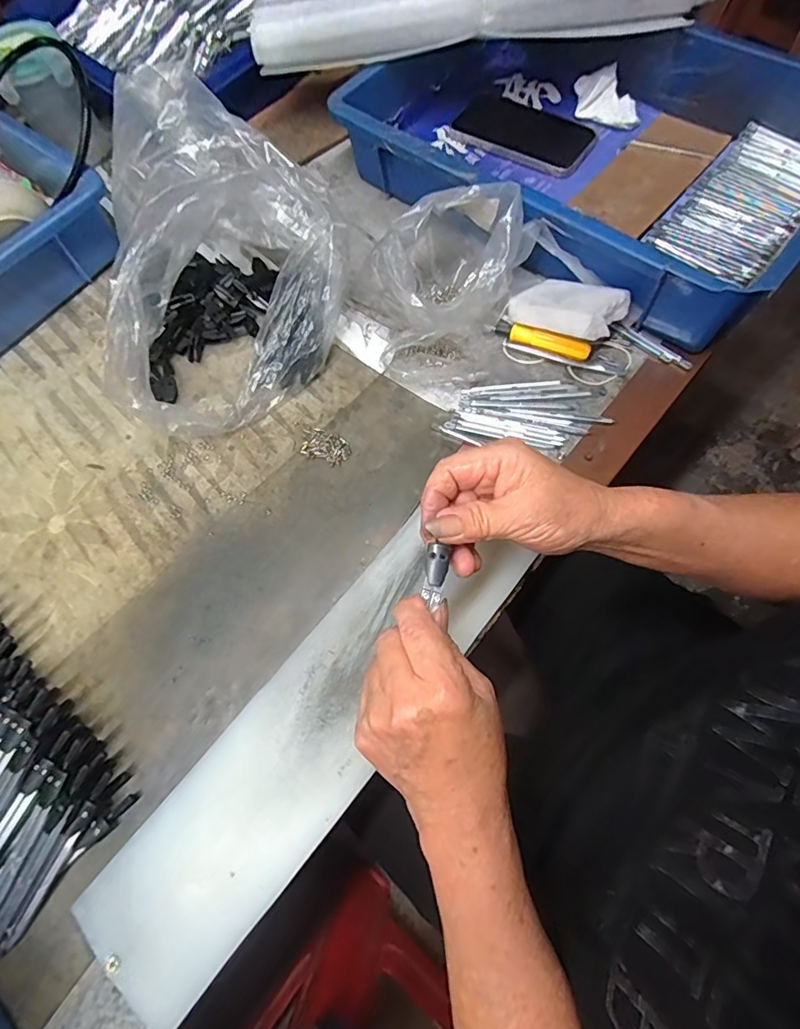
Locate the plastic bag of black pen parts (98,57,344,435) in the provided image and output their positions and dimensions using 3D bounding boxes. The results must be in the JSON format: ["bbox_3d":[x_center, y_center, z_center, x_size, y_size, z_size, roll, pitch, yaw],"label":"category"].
[{"bbox_3d":[-0.149,-0.211,0.420,0.192,0.131,0.254,-8,68,0],"label":"plastic bag of black pen parts"}]

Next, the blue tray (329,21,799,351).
[{"bbox_3d":[0.166,-0.351,0.475,0.437,0.098,0.289,31,74,14],"label":"blue tray"}]

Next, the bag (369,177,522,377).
[{"bbox_3d":[0.044,-0.197,0.420,0.105,0.079,0.161,16,71,10],"label":"bag"}]

